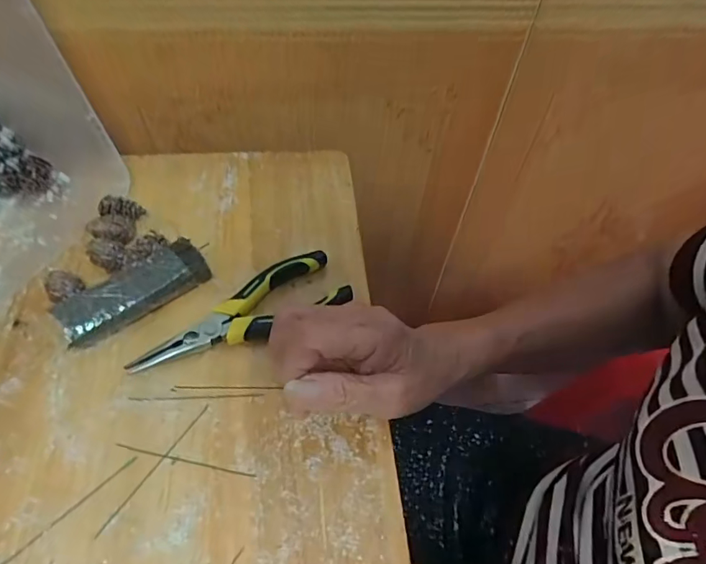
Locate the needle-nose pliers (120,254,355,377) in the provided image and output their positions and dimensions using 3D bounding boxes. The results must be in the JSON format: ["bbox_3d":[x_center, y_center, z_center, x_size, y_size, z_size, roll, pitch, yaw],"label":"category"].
[{"bbox_3d":[-0.081,0.026,0.335,0.158,0.018,0.051,-25,60,-21],"label":"needle-nose pliers"}]

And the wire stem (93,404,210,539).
[{"bbox_3d":[-0.120,0.112,0.280,0.004,0.004,0.090,28,57,15],"label":"wire stem"}]

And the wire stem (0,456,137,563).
[{"bbox_3d":[-0.168,0.135,0.257,0.004,0.004,0.100,39,60,22],"label":"wire stem"}]

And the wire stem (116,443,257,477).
[{"bbox_3d":[-0.103,0.110,0.281,0.089,0.004,0.004,11,54,3],"label":"wire stem"}]

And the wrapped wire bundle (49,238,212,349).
[{"bbox_3d":[-0.158,0.010,0.335,0.102,0.027,0.034,-36,64,-27],"label":"wrapped wire bundle"}]

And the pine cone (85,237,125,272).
[{"bbox_3d":[-0.192,-0.021,0.356,0.026,0.021,0.020,31,57,17],"label":"pine cone"}]

